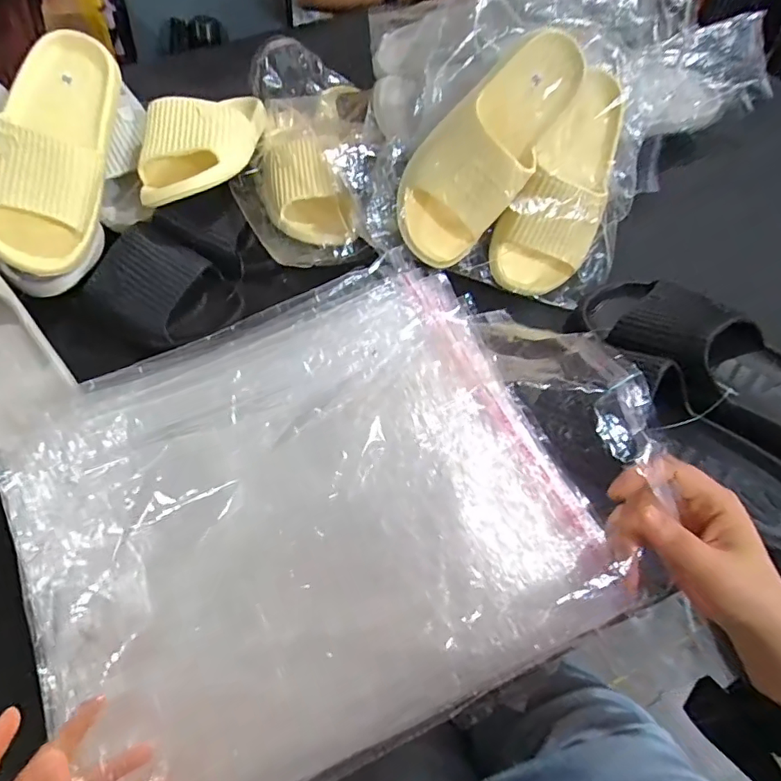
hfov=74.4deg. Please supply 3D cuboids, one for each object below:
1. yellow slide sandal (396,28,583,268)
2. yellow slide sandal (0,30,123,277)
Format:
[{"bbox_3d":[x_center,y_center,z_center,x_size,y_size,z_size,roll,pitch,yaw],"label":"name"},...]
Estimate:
[{"bbox_3d":[0.097,-0.237,0.500,0.098,0.071,0.242,37,92,22],"label":"yellow slide sandal"},{"bbox_3d":[-0.342,-0.241,0.521,0.099,0.068,0.250,9,81,-21],"label":"yellow slide sandal"}]

